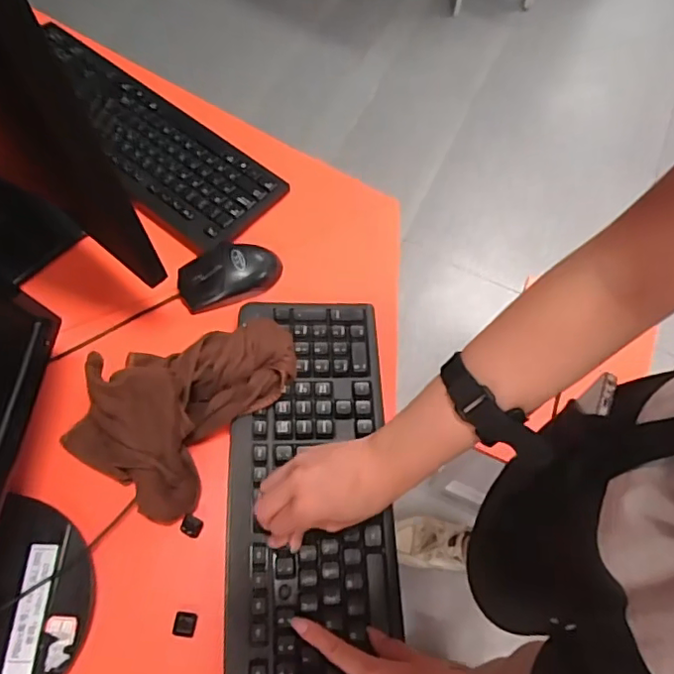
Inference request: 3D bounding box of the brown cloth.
[{"bbox_3d":[-0.137,0.047,0.504,0.135,0.088,0.195,35,67,13],"label":"brown cloth"}]

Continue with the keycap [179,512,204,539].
[{"bbox_3d":[-0.126,0.164,0.492,0.018,0.006,0.016,25,65,9],"label":"keycap"}]

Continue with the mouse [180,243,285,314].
[{"bbox_3d":[-0.114,-0.070,0.596,0.106,0.031,0.061,-14,65,-11],"label":"mouse"}]

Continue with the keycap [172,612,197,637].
[{"bbox_3d":[-0.124,0.234,0.462,0.018,0.004,0.017,8,63,0],"label":"keycap"}]

